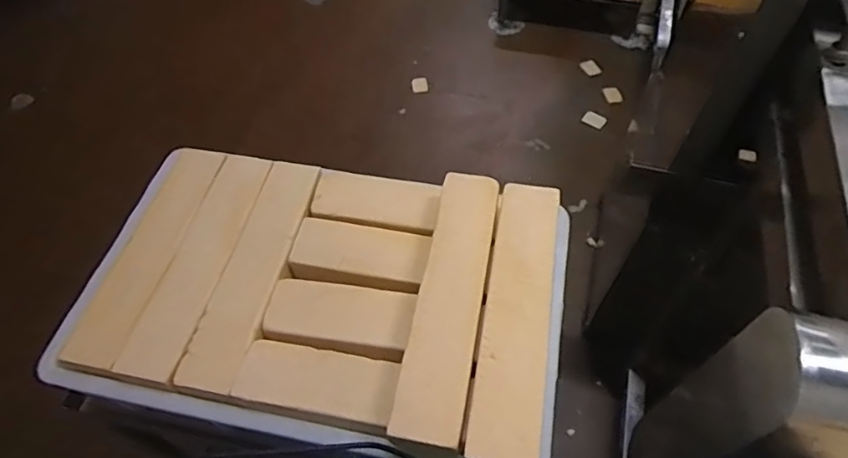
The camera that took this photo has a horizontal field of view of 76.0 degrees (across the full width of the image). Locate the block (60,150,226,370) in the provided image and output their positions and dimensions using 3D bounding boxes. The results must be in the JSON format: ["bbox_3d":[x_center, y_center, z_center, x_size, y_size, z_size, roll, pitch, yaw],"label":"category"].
[{"bbox_3d":[-0.388,0.025,0.773,0.091,0.030,0.375,8,57,7],"label":"block"}]

